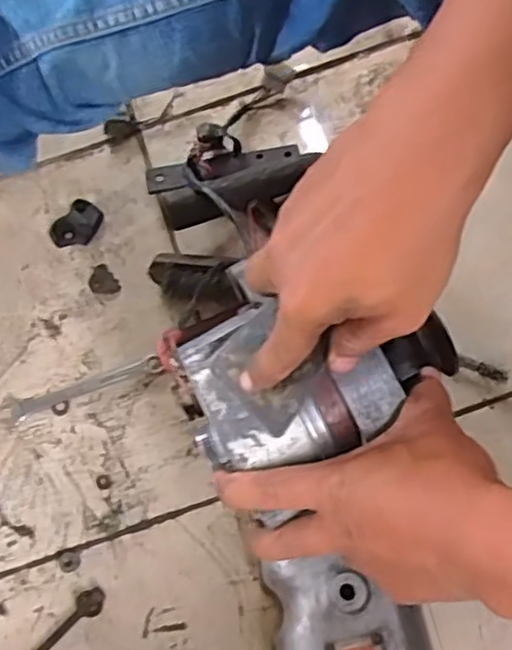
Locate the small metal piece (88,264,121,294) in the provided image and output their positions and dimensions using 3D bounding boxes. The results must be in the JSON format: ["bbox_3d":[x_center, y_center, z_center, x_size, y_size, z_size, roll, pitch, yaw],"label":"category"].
[{"bbox_3d":[-0.151,-0.042,0.685,0.026,0.004,0.037,-35,69,-12],"label":"small metal piece"}]

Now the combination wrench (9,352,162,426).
[{"bbox_3d":[-0.154,0.056,0.640,0.139,0.009,0.018,-19,66,-5],"label":"combination wrench"}]

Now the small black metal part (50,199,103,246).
[{"bbox_3d":[-0.182,-0.102,0.711,0.039,0.013,0.057,37,73,17],"label":"small black metal part"}]

